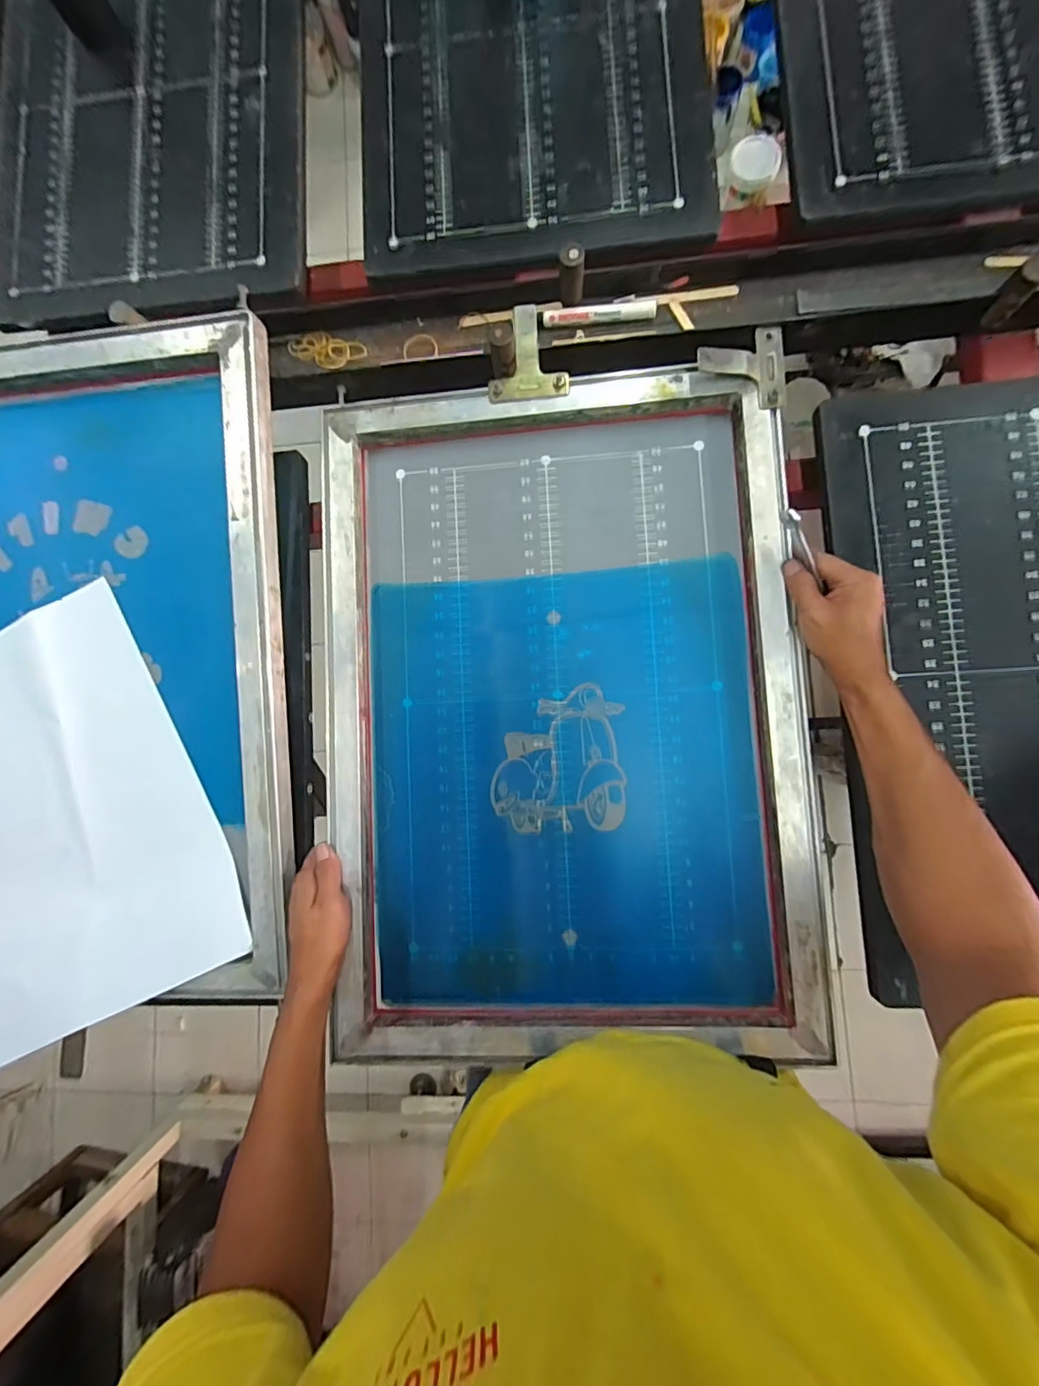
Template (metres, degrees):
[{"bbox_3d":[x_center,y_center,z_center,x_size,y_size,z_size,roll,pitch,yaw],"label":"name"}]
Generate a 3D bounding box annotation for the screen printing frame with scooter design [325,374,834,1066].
[{"bbox_3d":[0.040,0.016,0.502,0.454,0.032,0.638,-3,85,5],"label":"screen printing frame with scooter design"}]

